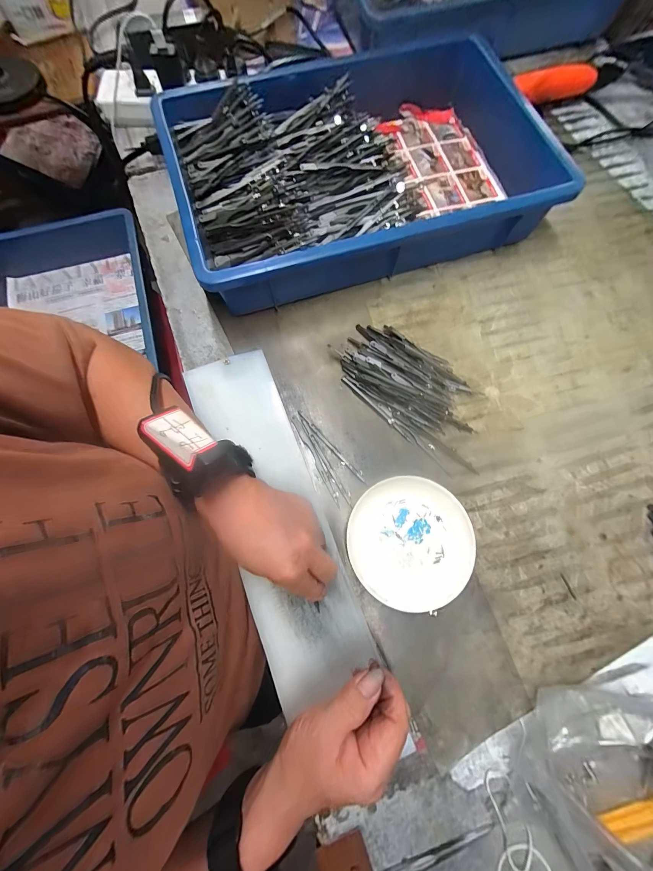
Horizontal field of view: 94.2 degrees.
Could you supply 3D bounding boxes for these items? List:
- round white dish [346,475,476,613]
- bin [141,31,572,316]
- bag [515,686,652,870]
[{"bbox_3d":[0.081,0.102,0.297,0.114,0.020,0.116,0,75,-1],"label":"round white dish"},{"bbox_3d":[0.039,-0.326,0.376,0.420,0.084,0.279,-17,76,-5],"label":"bin"},{"bbox_3d":[0.234,0.278,0.222,0.140,0.076,0.142,-24,77,-7],"label":"bag"}]

